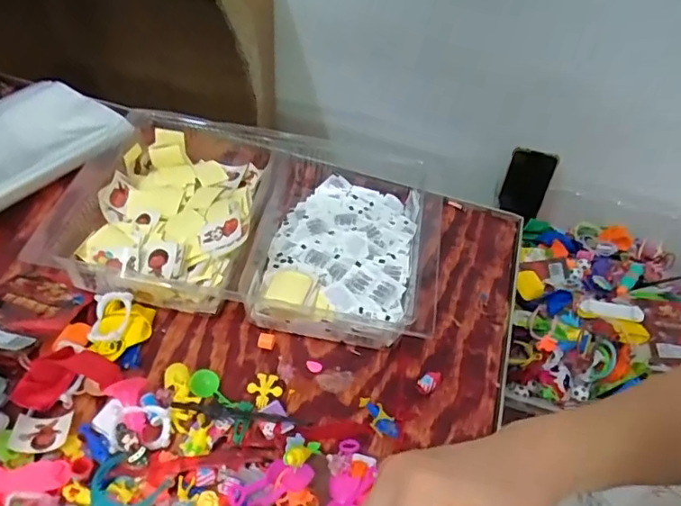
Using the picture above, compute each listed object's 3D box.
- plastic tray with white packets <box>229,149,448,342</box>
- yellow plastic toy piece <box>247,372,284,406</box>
[{"bbox_3d":[0.006,-0.016,0.497,0.182,0.034,0.223,11,50,3],"label":"plastic tray with white packets"},{"bbox_3d":[-0.059,0.105,0.408,0.024,0.004,0.025,3,50,-4],"label":"yellow plastic toy piece"}]

